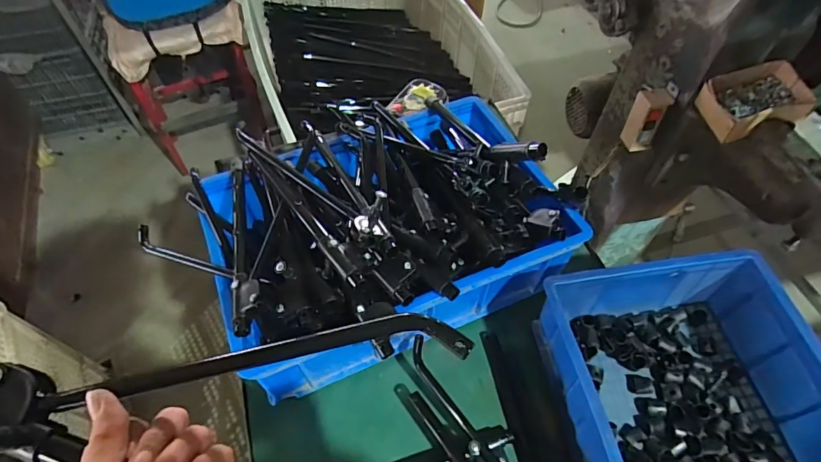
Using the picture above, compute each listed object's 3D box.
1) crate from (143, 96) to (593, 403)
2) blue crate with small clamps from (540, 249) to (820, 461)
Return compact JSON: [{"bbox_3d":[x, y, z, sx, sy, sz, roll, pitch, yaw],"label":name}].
[{"bbox_3d":[-0.030,-0.017,0.699,0.510,0.225,0.382,-20,57,-14],"label":"crate"},{"bbox_3d":[0.363,0.249,0.580,0.303,0.143,0.418,-6,54,-4],"label":"blue crate with small clamps"}]

